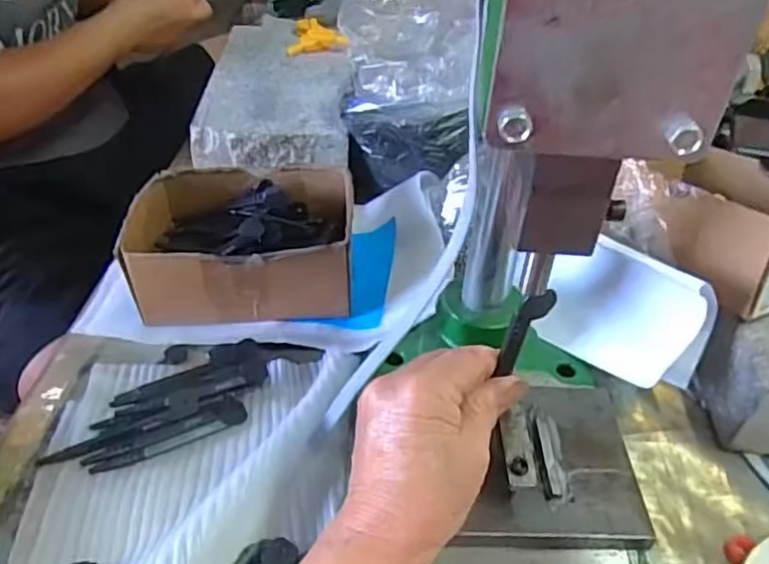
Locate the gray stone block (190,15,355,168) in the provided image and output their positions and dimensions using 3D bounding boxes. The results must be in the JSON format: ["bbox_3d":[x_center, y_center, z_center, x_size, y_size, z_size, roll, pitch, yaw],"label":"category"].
[{"bbox_3d":[-0.103,-0.195,0.660,0.139,0.046,0.248,3,40,-2],"label":"gray stone block"}]

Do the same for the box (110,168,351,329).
[{"bbox_3d":[-0.111,-0.031,0.512,0.159,0.066,0.128,-1,40,-7],"label":"box"}]

